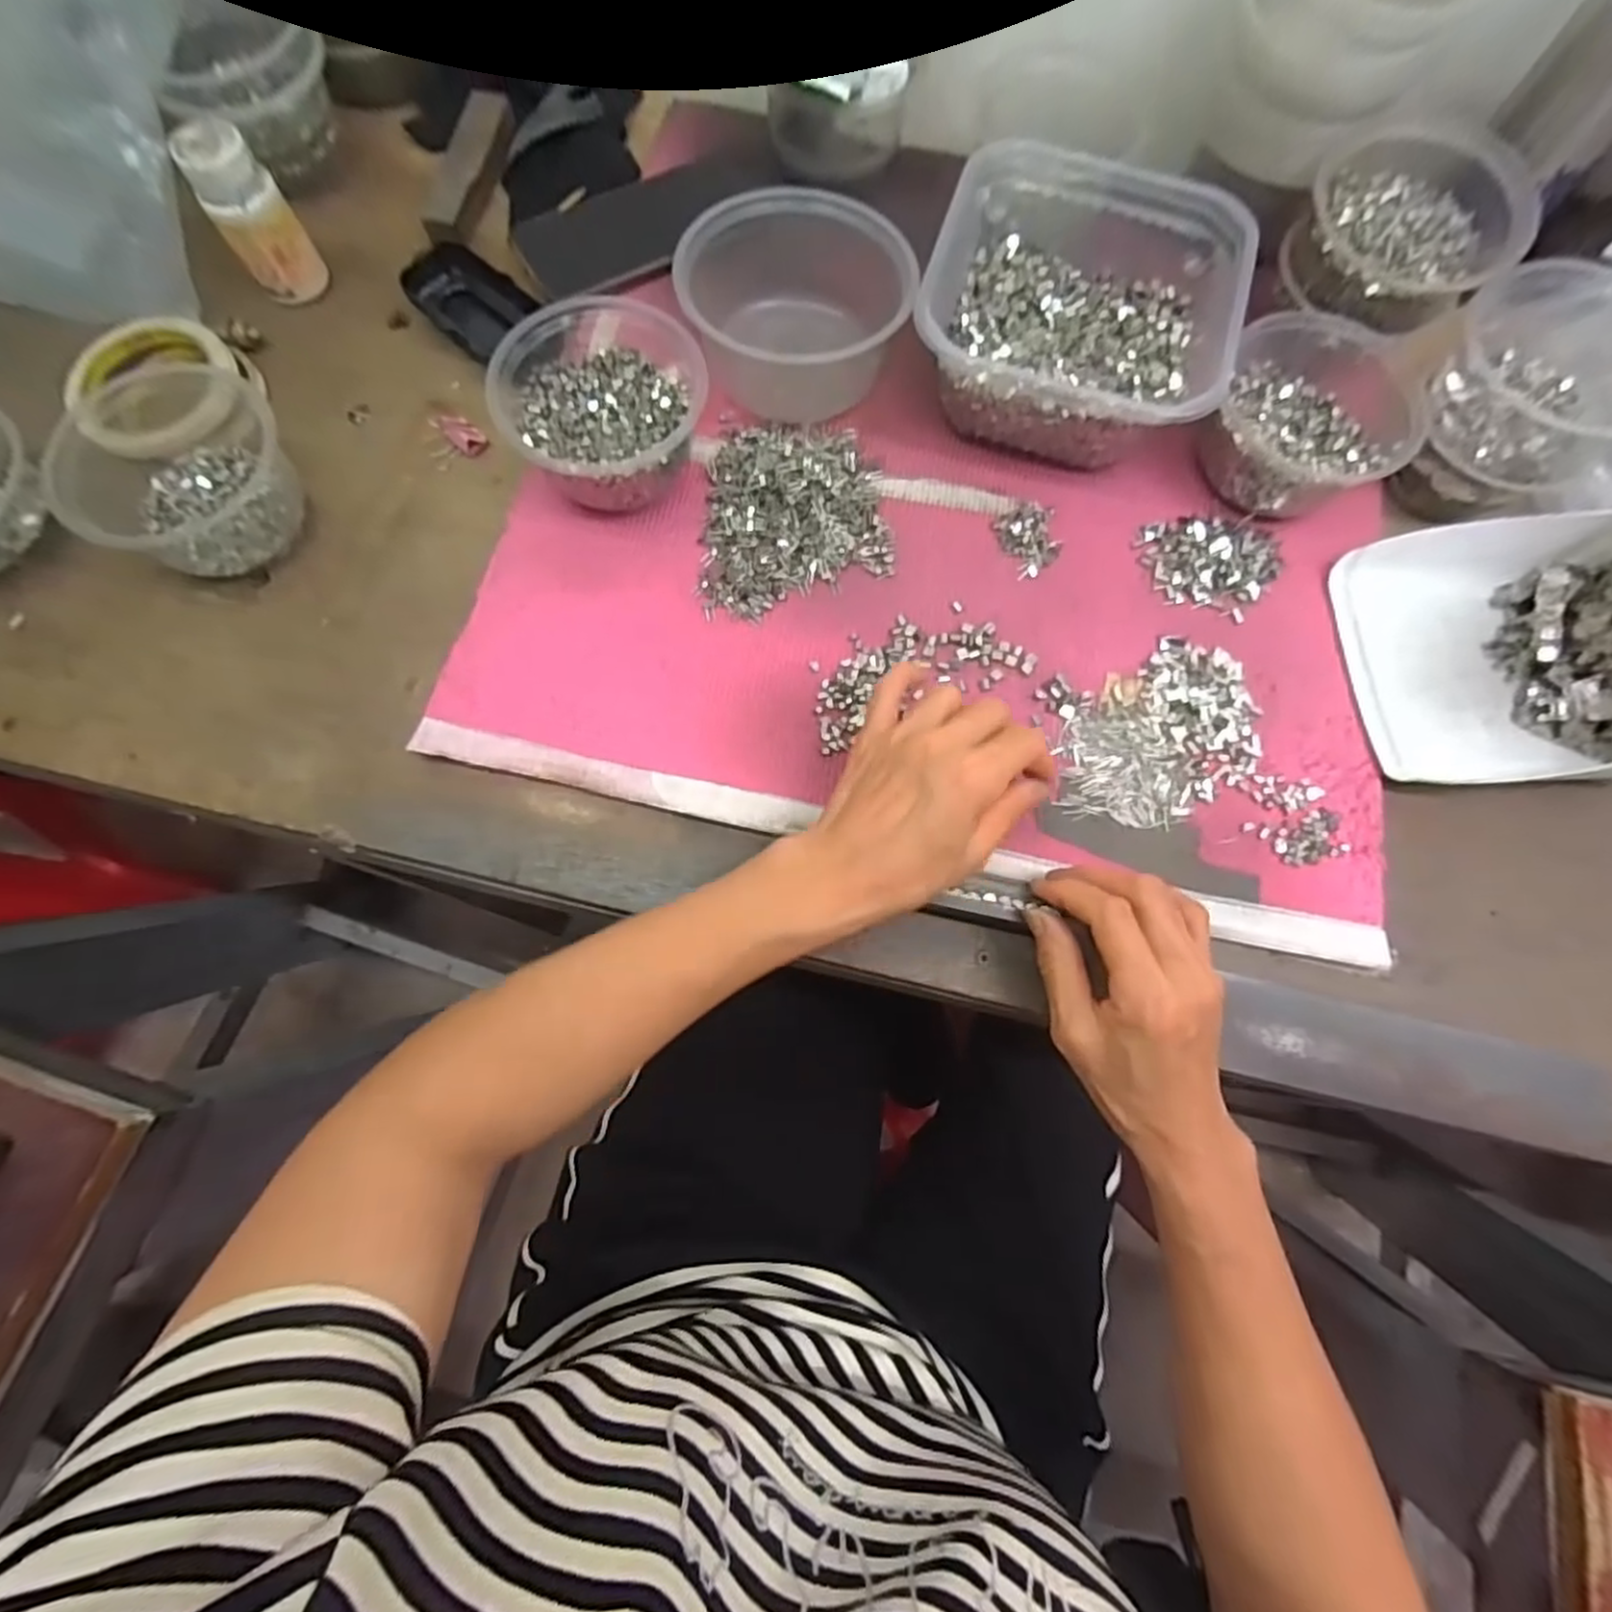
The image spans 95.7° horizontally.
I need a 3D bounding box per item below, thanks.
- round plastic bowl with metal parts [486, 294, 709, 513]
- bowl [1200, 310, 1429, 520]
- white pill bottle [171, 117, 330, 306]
[{"bbox_3d":[-0.115,-0.229,0.423,0.109,0.063,0.107,1,73,-2],"label":"round plastic bowl with metal parts"},{"bbox_3d":[0.302,-0.233,0.441,0.113,0.046,0.135,38,78,9],"label":"bowl"},{"bbox_3d":[-0.346,-0.368,0.460,0.045,0.088,0.038,-36,78,-9],"label":"white pill bottle"}]

